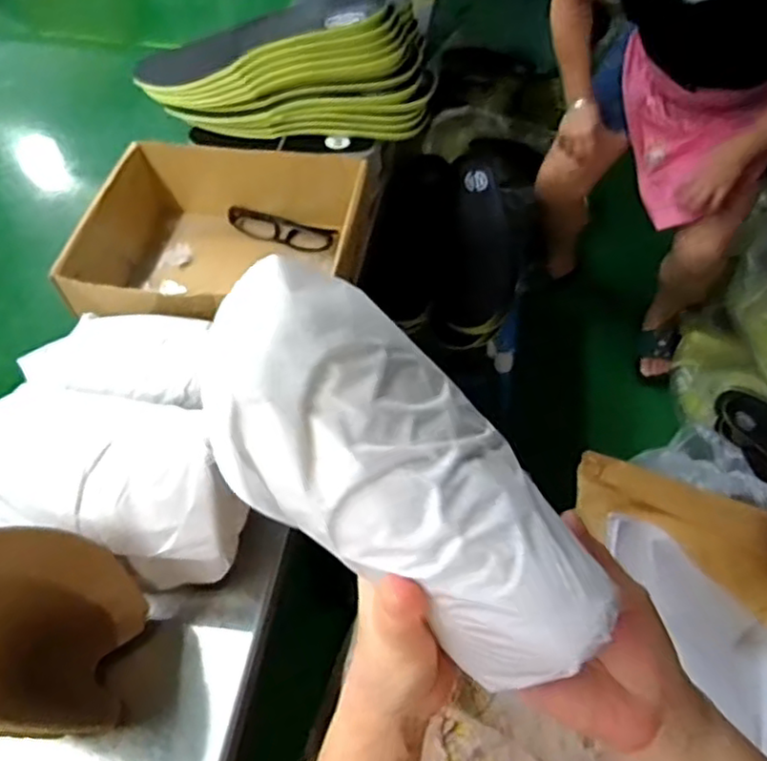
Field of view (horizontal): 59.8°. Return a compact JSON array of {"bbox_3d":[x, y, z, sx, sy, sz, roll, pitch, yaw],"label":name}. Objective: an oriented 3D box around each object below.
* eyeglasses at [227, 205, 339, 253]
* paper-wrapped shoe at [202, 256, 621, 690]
[{"bbox_3d":[-0.119,-0.173,0.775,0.133,0.027,0.032,13,56,10],"label":"eyeglasses"},{"bbox_3d":[0.005,0.042,0.291,0.202,0.060,0.094,45,64,3],"label":"paper-wrapped shoe"}]

